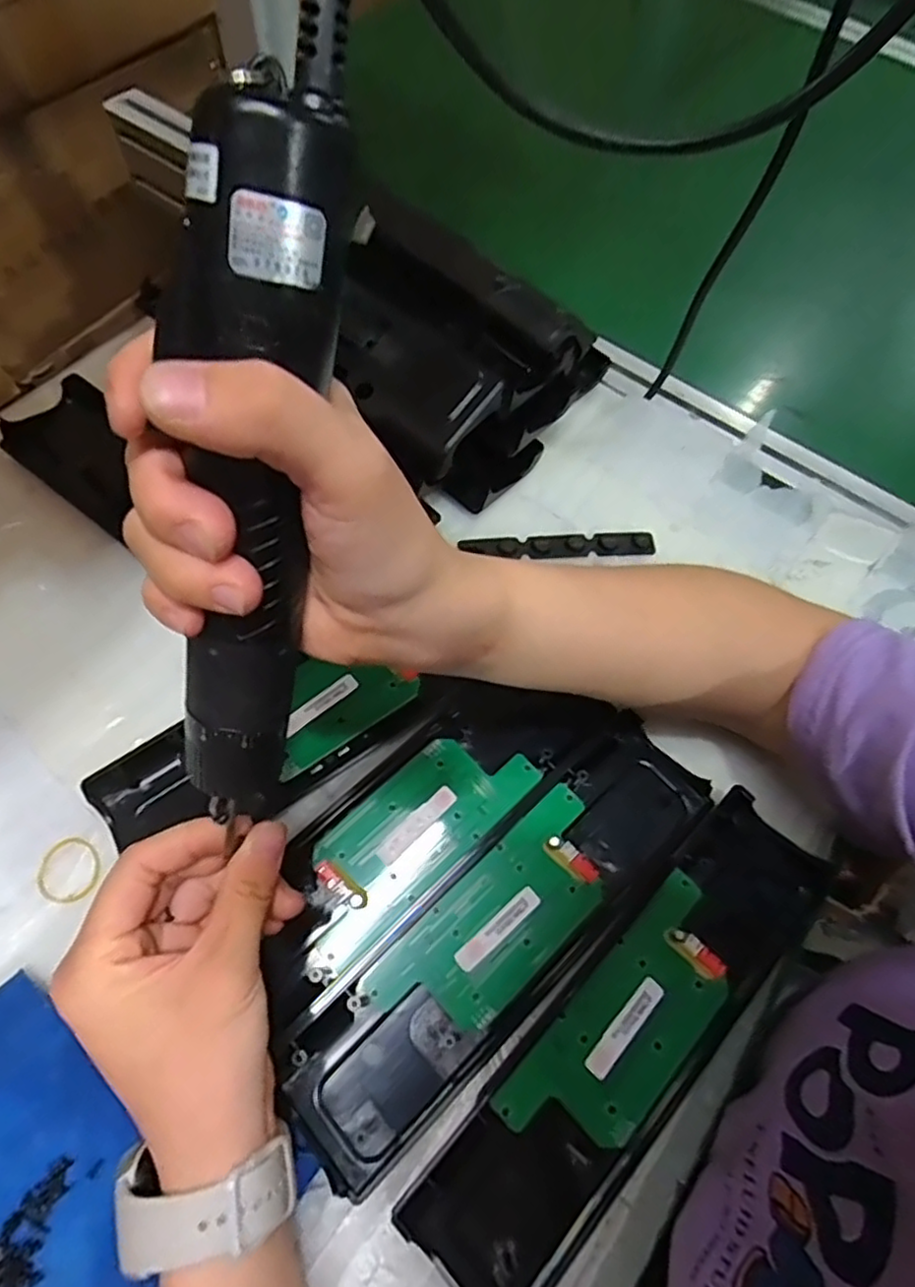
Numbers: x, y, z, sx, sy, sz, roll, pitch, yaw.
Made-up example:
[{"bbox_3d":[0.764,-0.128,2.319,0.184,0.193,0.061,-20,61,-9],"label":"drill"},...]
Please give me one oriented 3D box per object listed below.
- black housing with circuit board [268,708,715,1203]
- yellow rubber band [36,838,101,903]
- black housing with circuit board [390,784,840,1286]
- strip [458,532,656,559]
[{"bbox_3d":[0.024,0.135,0.328,0.244,0.018,0.069,-40,72,-20],"label":"black housing with circuit board"},{"bbox_3d":[-0.193,0.112,0.332,0.030,0.004,0.032,1,63,-2],"label":"yellow rubber band"},{"bbox_3d":[0.084,0.176,0.308,0.243,0.017,0.067,-41,72,-20],"label":"black housing with circuit board"},{"bbox_3d":[0.067,-0.062,0.432,0.122,0.006,0.020,-4,64,-5],"label":"strip"}]

